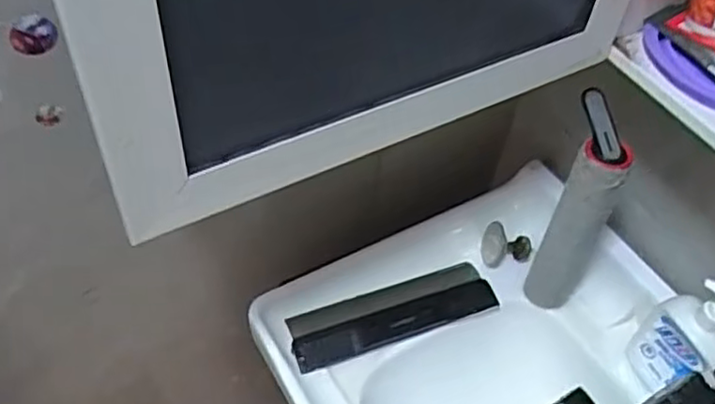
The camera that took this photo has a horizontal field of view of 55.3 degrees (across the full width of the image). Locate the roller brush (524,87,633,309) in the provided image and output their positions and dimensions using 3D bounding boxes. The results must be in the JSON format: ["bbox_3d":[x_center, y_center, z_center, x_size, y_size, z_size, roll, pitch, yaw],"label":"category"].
[{"bbox_3d":[0.259,0.017,0.822,0.078,0.306,0.073,25,53,16],"label":"roller brush"}]

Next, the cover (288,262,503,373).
[{"bbox_3d":[0.045,0.141,0.881,0.266,0.035,0.080,-15,53,-16],"label":"cover"}]

